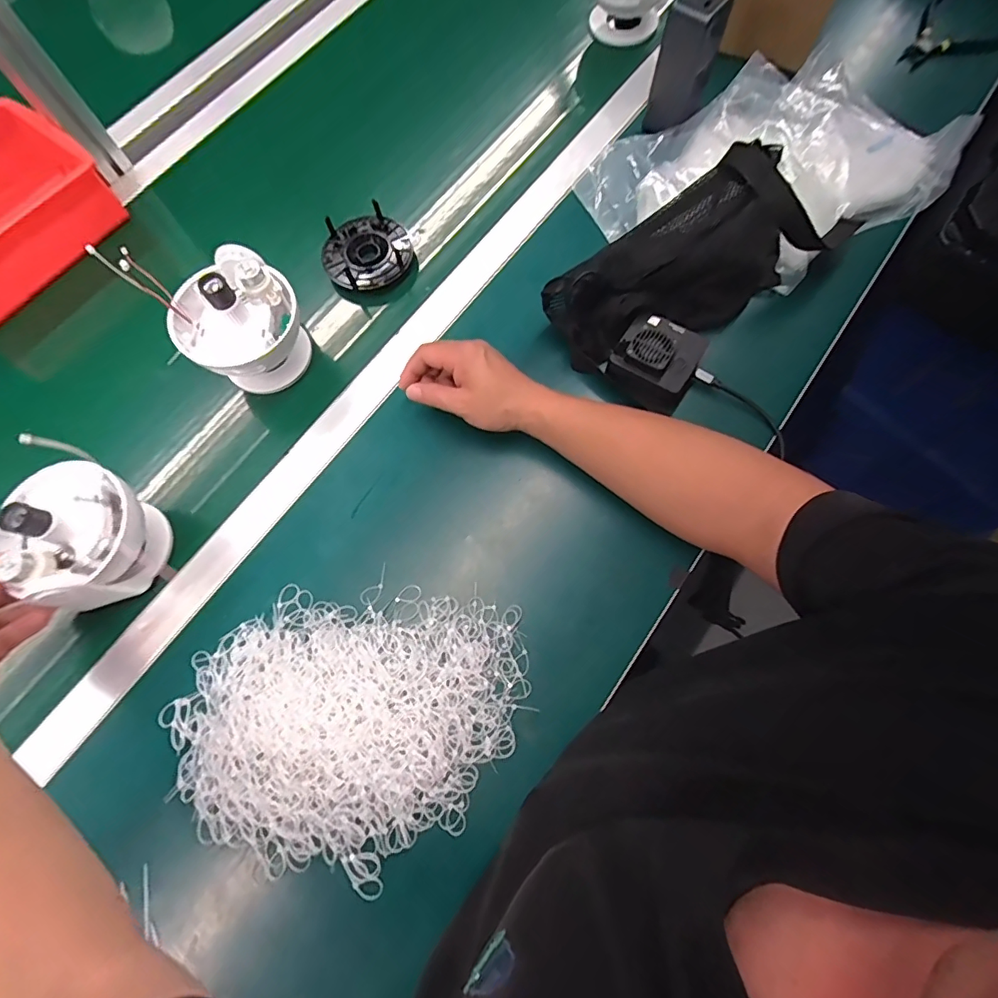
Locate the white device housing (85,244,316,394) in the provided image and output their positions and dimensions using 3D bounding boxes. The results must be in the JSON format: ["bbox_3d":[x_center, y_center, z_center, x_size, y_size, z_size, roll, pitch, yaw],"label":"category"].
[{"bbox_3d":[-0.264,-0.183,0.503,0.116,0.117,0.134,-42,76,-10],"label":"white device housing"}]

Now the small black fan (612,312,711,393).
[{"bbox_3d":[0.158,-0.148,0.489,0.076,0.017,0.065,31,76,11],"label":"small black fan"}]

